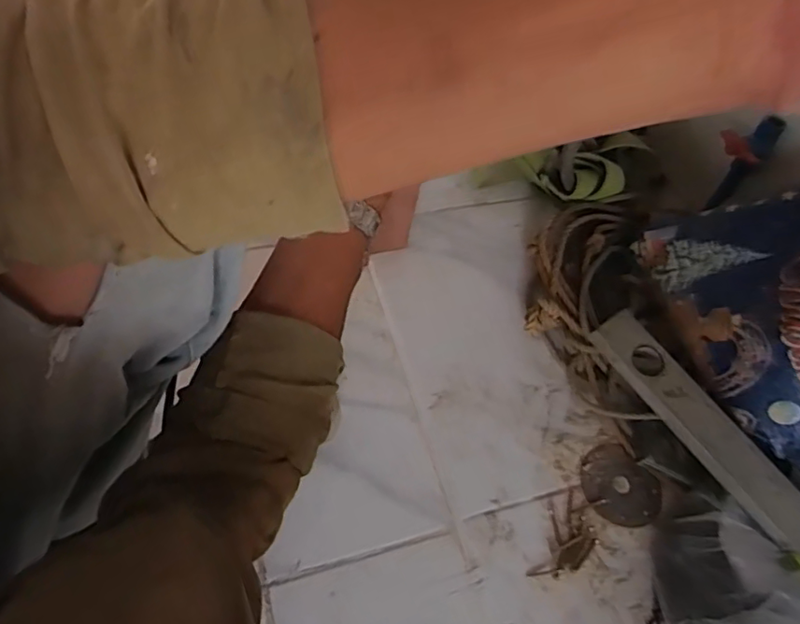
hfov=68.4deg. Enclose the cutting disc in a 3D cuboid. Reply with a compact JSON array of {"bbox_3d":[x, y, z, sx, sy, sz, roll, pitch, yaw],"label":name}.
[{"bbox_3d":[0.239,0.191,0.639,0.088,0.006,0.082,6,57,-9],"label":"cutting disc"}]

